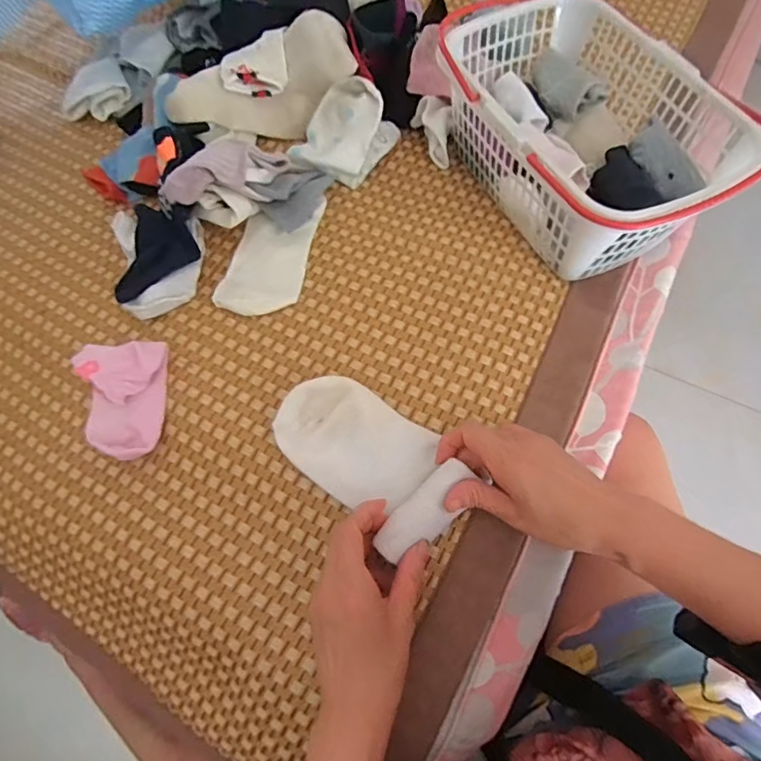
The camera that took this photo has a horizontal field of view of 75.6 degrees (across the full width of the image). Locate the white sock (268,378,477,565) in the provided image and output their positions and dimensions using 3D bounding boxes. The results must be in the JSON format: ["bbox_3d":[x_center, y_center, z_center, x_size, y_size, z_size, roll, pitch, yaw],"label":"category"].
[{"bbox_3d":[-0.008,0.059,0.389,0.155,0.025,0.089,41,73,21],"label":"white sock"}]

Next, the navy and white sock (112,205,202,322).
[{"bbox_3d":[-0.215,-0.117,0.479,0.085,0.044,0.110,-13,63,-3],"label":"navy and white sock"}]

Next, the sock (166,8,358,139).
[{"bbox_3d":[-0.131,-0.325,0.544,0.204,0.087,0.085,-12,63,-2],"label":"sock"}]

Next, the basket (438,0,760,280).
[{"bbox_3d":[0.185,-0.228,0.471,0.183,0.116,0.280,-26,65,-9],"label":"basket"}]

